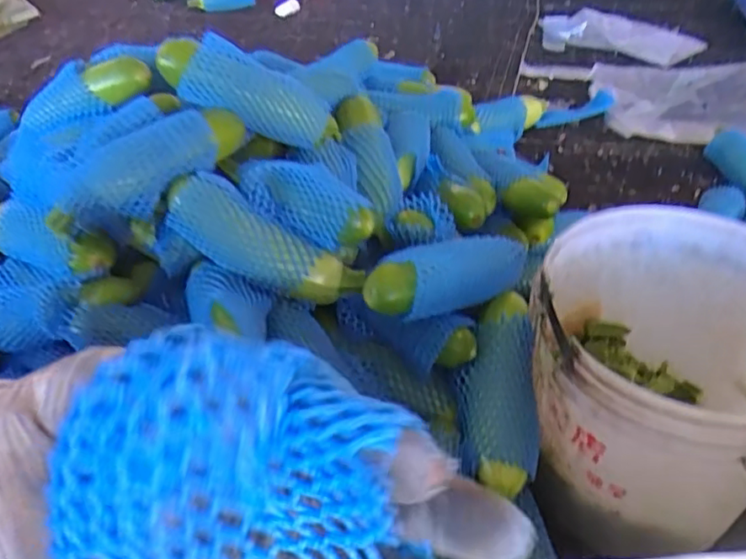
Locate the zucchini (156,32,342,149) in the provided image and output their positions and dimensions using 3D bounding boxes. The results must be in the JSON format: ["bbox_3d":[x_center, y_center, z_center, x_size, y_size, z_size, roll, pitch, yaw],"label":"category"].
[{"bbox_3d":[-0.135,-0.209,0.685,0.199,0.070,0.062,18,29,-32],"label":"zucchini"}]

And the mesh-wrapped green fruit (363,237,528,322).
[{"bbox_3d":[0.081,-0.008,0.606,0.165,0.063,0.065,-17,40,-33],"label":"mesh-wrapped green fruit"}]

